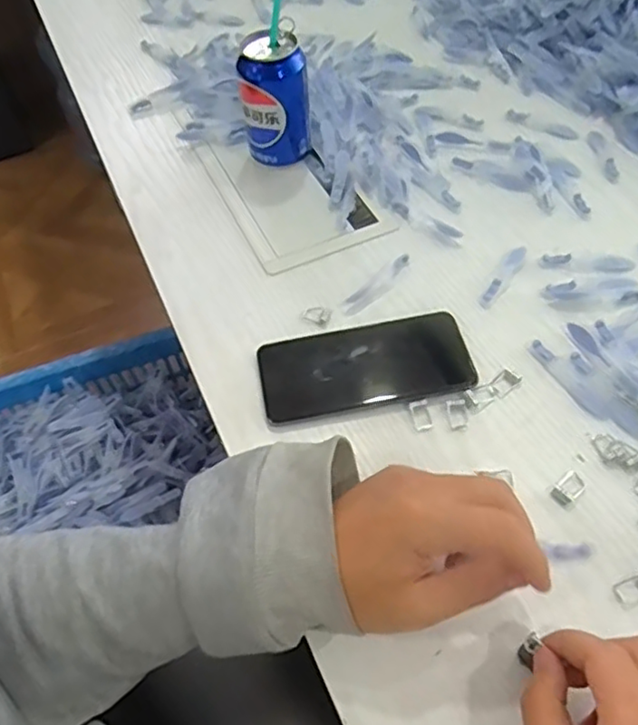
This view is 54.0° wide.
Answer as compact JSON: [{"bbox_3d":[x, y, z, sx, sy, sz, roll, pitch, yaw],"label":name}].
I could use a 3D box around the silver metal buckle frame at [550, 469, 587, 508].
[{"bbox_3d":[0.170,0.085,0.425,0.026,0.006,0.017,-36,59,-20],"label":"silver metal buckle frame"}]

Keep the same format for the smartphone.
[{"bbox_3d":[0.036,0.002,0.490,0.161,0.006,0.078,-10,54,-4],"label":"smartphone"}]

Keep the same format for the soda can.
[{"bbox_3d":[-0.042,-0.259,0.613,0.063,0.112,0.068,-2,54,3],"label":"soda can"}]

